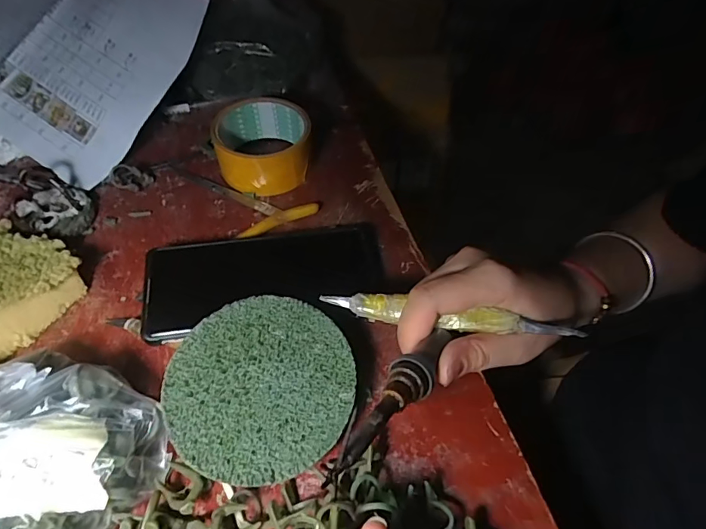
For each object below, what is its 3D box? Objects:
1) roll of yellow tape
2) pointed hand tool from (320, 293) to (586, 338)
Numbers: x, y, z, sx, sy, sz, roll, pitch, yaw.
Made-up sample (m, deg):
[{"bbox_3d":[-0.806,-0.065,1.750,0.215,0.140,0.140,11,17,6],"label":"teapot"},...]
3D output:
[{"bbox_3d":[-0.082,-0.110,0.418,0.083,0.048,0.083,0,50,0],"label":"roll of yellow tape"},{"bbox_3d":[0.054,0.030,0.268,0.147,0.012,0.013,7,50,10],"label":"pointed hand tool"}]

